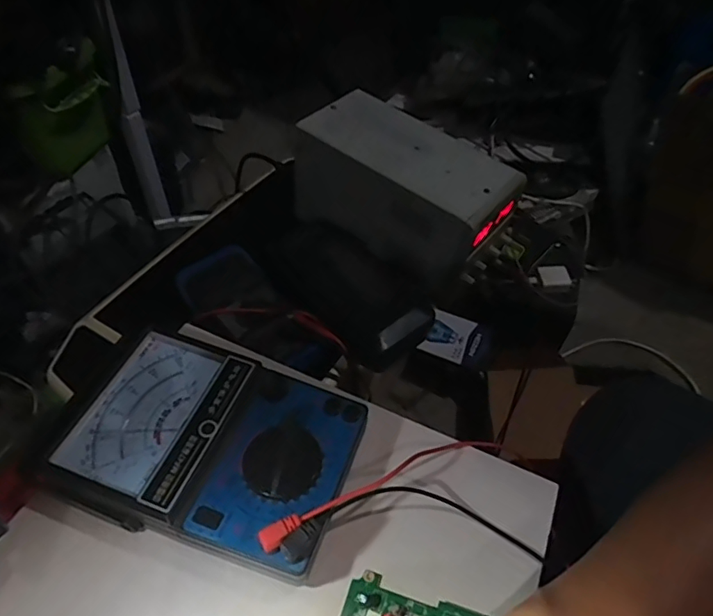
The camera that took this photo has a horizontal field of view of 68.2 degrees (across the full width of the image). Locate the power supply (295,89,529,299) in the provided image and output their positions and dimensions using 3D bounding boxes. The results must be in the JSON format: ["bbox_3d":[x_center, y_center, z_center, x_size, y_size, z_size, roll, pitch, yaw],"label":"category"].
[{"bbox_3d":[0.061,-0.153,0.673,0.259,0.126,0.147,37,58,27],"label":"power supply"}]

